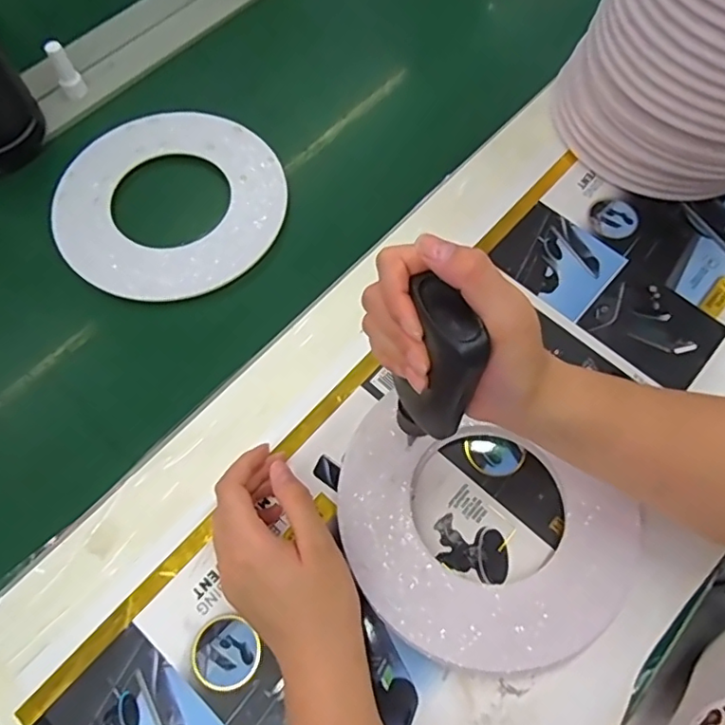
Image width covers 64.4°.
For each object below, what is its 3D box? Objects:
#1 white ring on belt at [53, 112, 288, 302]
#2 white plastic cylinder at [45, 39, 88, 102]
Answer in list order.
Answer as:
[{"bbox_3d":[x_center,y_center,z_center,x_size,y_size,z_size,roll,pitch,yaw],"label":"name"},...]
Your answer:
[{"bbox_3d":[-0.165,-0.138,0.496,0.191,0.014,0.186,0,67,-1],"label":"white ring on belt"},{"bbox_3d":[-0.272,-0.267,0.528,0.020,0.053,0.018,-29,70,-13],"label":"white plastic cylinder"}]

